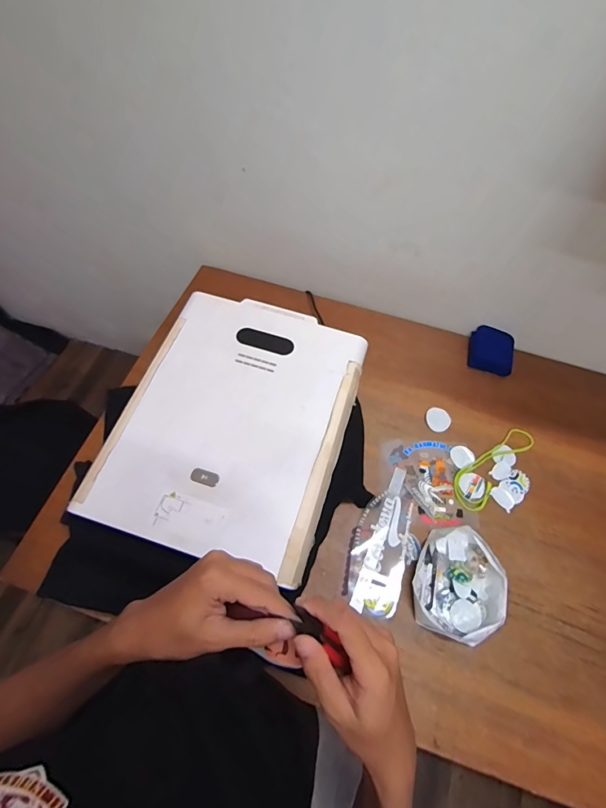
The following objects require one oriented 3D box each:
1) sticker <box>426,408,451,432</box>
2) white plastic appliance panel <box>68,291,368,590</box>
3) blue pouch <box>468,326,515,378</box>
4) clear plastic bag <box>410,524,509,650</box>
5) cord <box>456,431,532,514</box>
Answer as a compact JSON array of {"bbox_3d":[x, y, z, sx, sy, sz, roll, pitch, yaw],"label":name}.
[{"bbox_3d":[0.326,0.037,0.902,0.058,0.004,0.055,-1,73,4],"label":"sticker"},{"bbox_3d":[-0.122,0.015,0.711,0.413,0.036,0.520,16,63,6],"label":"white plastic appliance panel"},{"bbox_3d":[0.499,-0.141,0.988,0.115,0.038,0.121,17,63,7],"label":"blue pouch"},{"bbox_3d":[0.305,0.348,0.724,0.160,0.040,0.200,26,65,11],"label":"clear plastic bag"},{"bbox_3d":[0.436,0.137,0.857,0.255,0.009,0.080,-40,70,-20],"label":"cord"}]

